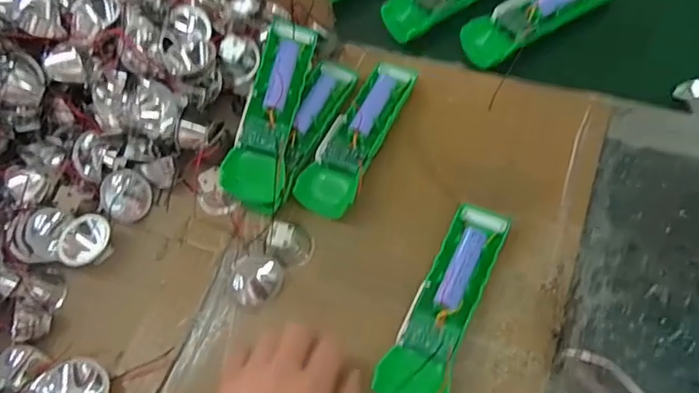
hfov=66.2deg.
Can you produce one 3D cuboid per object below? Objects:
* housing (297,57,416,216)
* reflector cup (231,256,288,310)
[{"bbox_3d":[0.008,-0.058,0.487,0.049,0.028,0.163,21,68,18],"label":"housing"},{"bbox_3d":[-0.075,0.067,0.437,0.042,0.024,0.040,-4,63,7],"label":"reflector cup"}]

